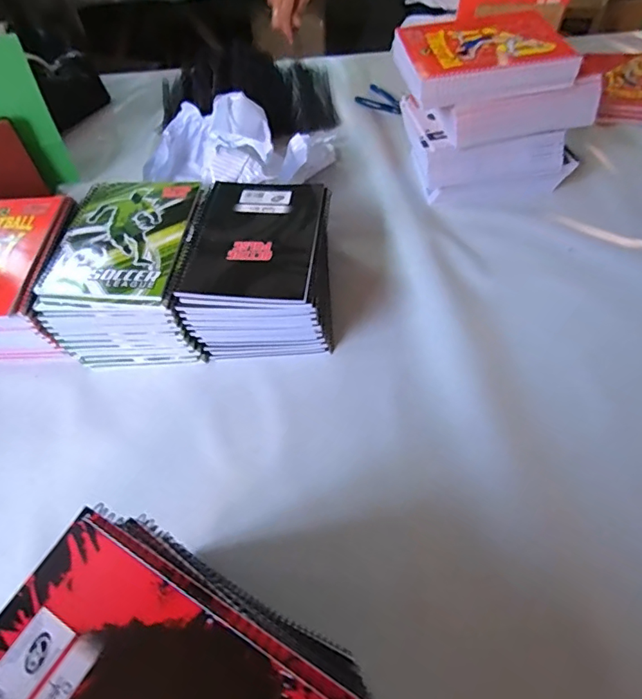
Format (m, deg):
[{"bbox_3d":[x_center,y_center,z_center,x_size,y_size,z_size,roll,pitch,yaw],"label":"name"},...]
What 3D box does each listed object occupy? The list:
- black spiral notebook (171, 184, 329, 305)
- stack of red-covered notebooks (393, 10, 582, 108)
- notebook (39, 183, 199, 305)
[{"bbox_3d":[-0.080,-0.137,0.563,0.154,0.011,0.195,4,57,5],"label":"black spiral notebook"},{"bbox_3d":[0.205,-0.384,0.609,0.204,0.043,0.138,-8,57,-3],"label":"stack of red-covered notebooks"},{"bbox_3d":[-0.239,-0.140,0.568,0.149,0.005,0.197,3,57,4],"label":"notebook"}]

